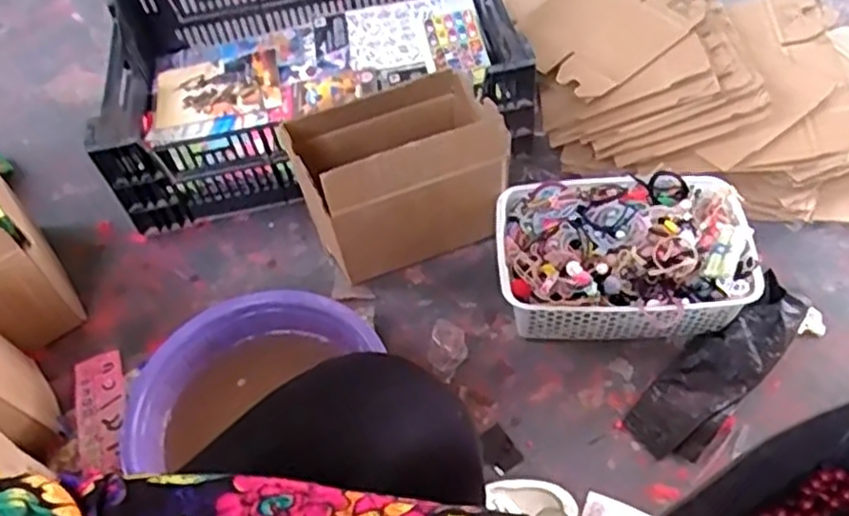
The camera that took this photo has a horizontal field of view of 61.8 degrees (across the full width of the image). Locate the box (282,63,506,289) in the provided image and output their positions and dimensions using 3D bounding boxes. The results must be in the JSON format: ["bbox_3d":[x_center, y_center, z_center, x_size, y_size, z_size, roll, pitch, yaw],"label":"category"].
[{"bbox_3d":[-0.033,-0.107,0.913,0.246,0.213,0.146,-16,54,-6],"label":"box"}]

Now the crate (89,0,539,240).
[{"bbox_3d":[-0.165,-0.284,1.081,0.599,0.178,0.400,-7,54,0],"label":"crate"}]

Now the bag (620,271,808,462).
[{"bbox_3d":[0.347,0.125,0.830,0.268,0.041,0.089,-39,60,-21],"label":"bag"}]

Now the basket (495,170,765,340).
[{"bbox_3d":[0.240,-0.005,0.877,0.289,0.133,0.193,0,54,5],"label":"basket"}]

